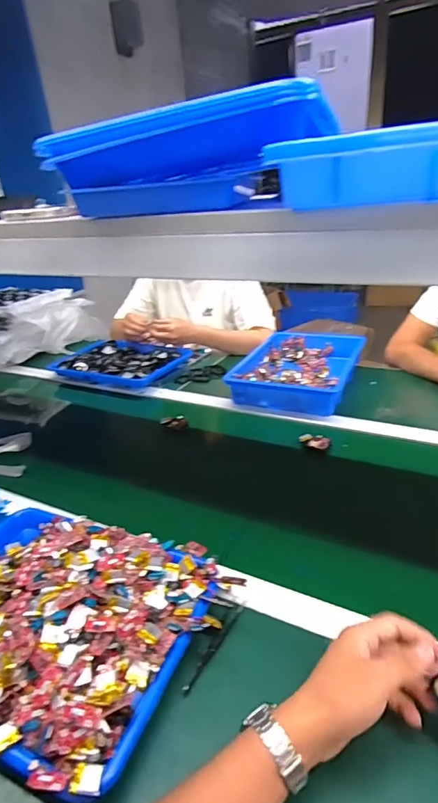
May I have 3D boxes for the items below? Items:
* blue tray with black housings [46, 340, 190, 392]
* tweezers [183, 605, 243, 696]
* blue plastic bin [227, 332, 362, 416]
[{"bbox_3d":[-0.262,-0.111,1.202,0.320,0.038,0.232,9,30,27],"label":"blue tray with black housings"},{"bbox_3d":[-0.006,0.261,0.471,0.009,0.014,0.109,13,32,32],"label":"tweezers"},{"bbox_3d":[0.197,-0.084,1.061,0.241,0.055,0.359,8,30,25],"label":"blue plastic bin"}]

